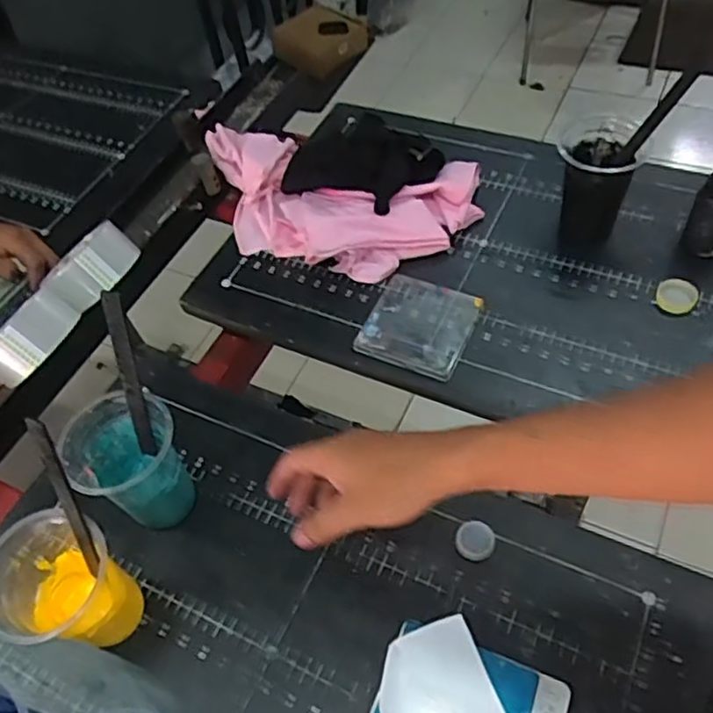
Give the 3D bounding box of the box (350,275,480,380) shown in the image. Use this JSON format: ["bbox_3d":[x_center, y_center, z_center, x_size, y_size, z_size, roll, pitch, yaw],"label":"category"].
[{"bbox_3d":[0.064,-0.036,0.687,0.108,0.010,0.108,19,58,19],"label":"box"}]

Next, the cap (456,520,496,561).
[{"bbox_3d":[0.099,0.153,0.551,0.031,0.005,0.031,-3,53,4],"label":"cap"}]

